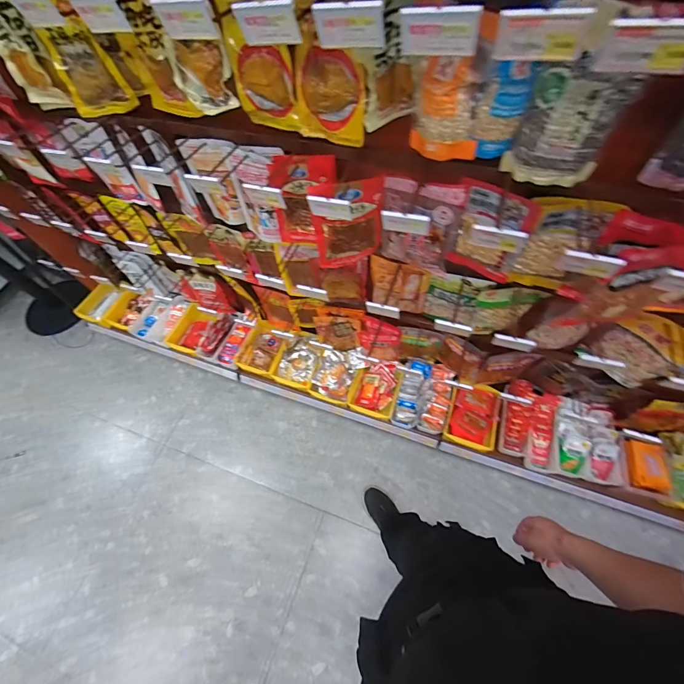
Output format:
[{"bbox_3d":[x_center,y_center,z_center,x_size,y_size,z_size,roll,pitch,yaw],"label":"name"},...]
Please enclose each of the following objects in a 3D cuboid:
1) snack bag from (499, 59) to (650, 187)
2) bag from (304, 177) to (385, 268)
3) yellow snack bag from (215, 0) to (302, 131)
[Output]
[{"bbox_3d":[0.370,-0.348,0.570,0.146,0.183,0.031,13,63,12],"label":"snack bag"},{"bbox_3d":[0.018,-0.277,0.814,0.165,0.256,0.031,-17,61,-5],"label":"bag"},{"bbox_3d":[-0.149,-0.508,0.640,0.124,0.209,0.022,13,63,11],"label":"yellow snack bag"}]

